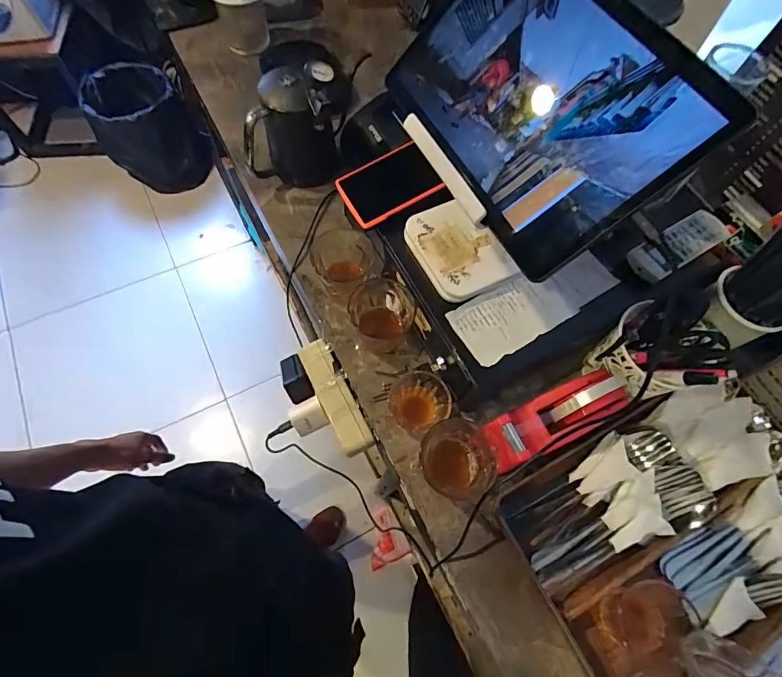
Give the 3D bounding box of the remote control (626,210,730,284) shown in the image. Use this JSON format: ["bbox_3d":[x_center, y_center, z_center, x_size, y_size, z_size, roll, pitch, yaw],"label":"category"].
[{"bbox_3d":[0.341,-0.111,0.485,0.123,0.022,0.046,-27,70,-14],"label":"remote control"}]

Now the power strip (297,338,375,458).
[{"bbox_3d":[-0.074,0.074,0.532,0.041,0.031,0.157,-24,69,-13],"label":"power strip"}]

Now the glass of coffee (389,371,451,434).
[{"bbox_3d":[0.031,0.075,0.475,0.061,0.066,0.060,1,66,-3],"label":"glass of coffee"}]

